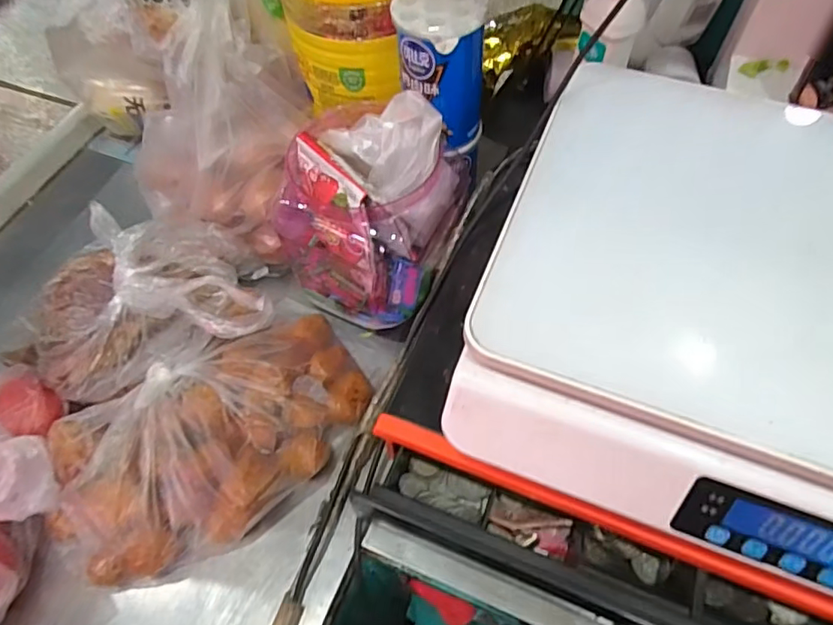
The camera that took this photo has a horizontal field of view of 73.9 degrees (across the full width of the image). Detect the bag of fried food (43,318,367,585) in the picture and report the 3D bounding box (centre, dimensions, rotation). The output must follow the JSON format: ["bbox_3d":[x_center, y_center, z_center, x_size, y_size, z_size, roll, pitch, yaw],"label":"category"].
[{"bbox_3d":[-0.160,0.097,0.433,0.251,0.073,0.149,-38,65,-19],"label":"bag of fried food"}]

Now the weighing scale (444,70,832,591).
[{"bbox_3d":[0.228,-0.001,0.333,0.351,0.085,0.289,18,61,12],"label":"weighing scale"}]

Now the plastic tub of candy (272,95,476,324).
[{"bbox_3d":[-0.037,-0.089,0.454,0.127,0.152,0.126,-1,59,1],"label":"plastic tub of candy"}]

